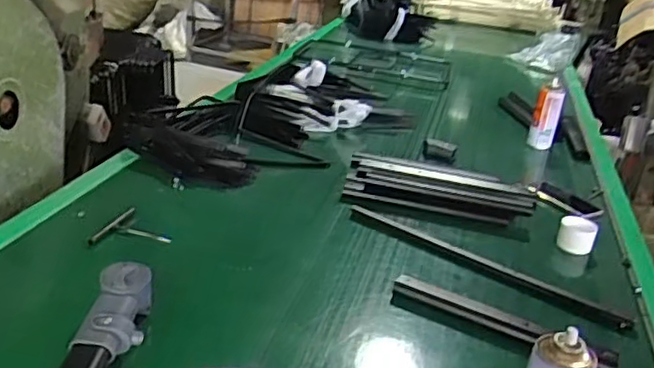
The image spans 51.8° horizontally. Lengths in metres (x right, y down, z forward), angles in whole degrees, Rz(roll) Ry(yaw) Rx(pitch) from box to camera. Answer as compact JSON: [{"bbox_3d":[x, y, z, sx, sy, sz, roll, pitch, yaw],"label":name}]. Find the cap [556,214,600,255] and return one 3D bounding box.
[{"bbox_3d":[0.467,0.095,1.261,0.067,0.046,0.068,15,25,16],"label":"cap"}]

